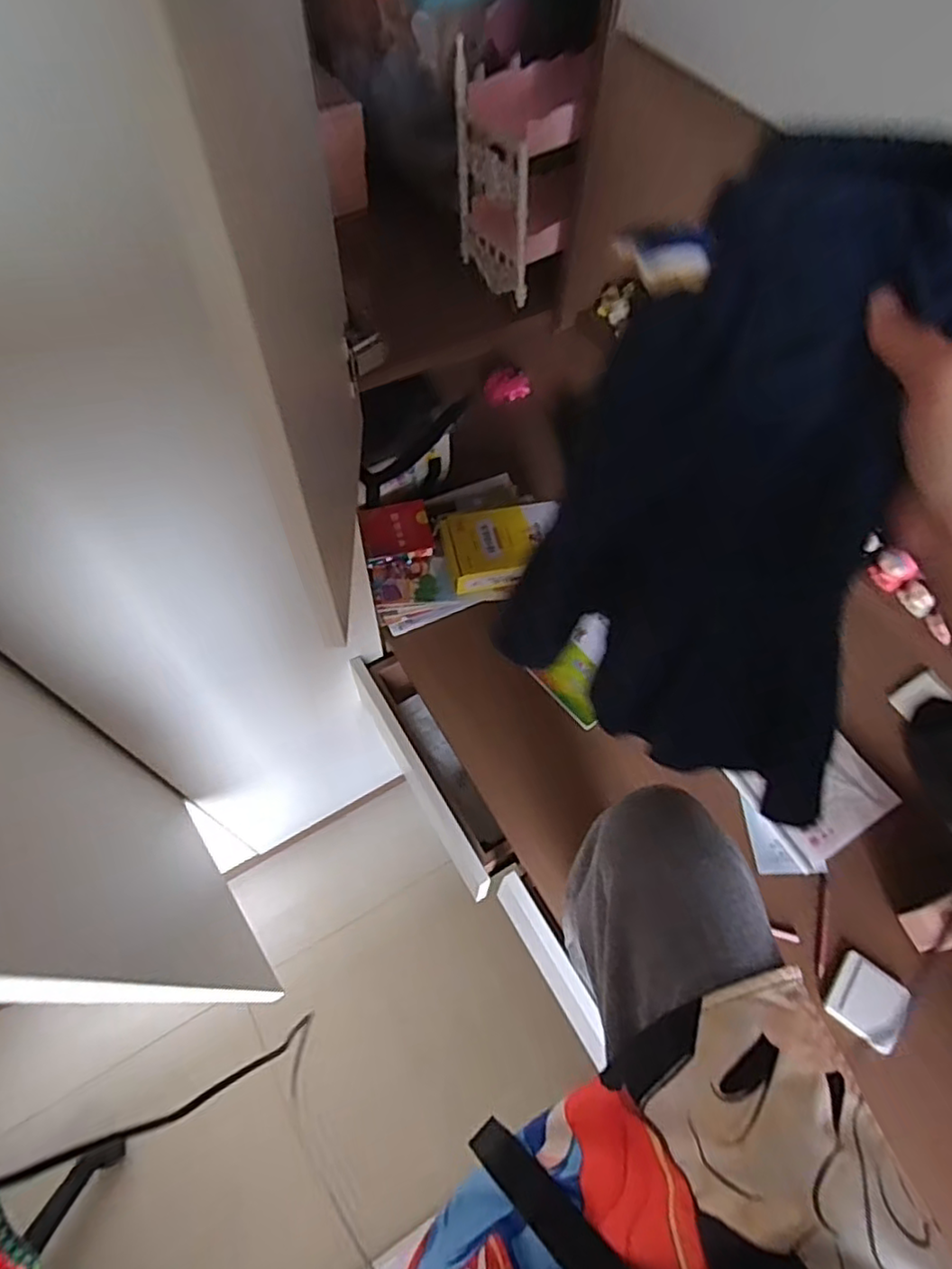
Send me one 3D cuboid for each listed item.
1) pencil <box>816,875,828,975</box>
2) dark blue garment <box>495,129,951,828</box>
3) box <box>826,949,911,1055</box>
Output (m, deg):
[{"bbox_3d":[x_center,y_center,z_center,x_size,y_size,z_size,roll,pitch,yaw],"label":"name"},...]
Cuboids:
[{"bbox_3d":[0.474,0.396,0.888,0.013,0.009,0.130,15,61,6],"label":"pencil"},{"bbox_3d":[0.127,-0.073,0.344,0.203,0.295,0.042,31,37,32],"label":"dark blue garment"},{"bbox_3d":[0.508,0.476,0.842,0.081,0.020,0.089,34,65,16],"label":"box"}]

